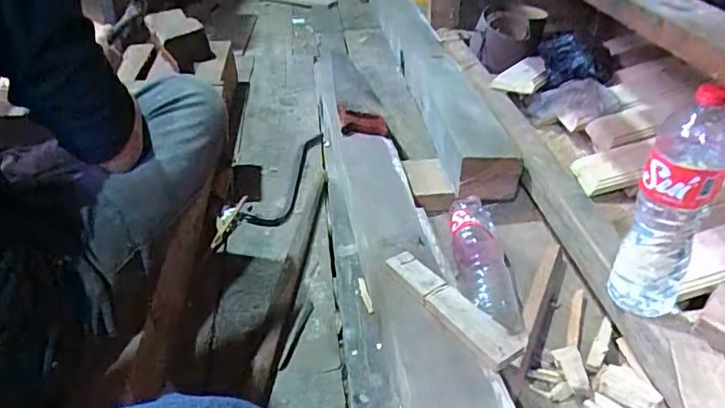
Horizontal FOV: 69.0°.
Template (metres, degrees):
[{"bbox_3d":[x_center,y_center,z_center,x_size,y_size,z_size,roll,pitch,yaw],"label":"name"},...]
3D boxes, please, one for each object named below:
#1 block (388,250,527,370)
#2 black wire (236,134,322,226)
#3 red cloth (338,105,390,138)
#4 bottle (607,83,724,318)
[{"bbox_3d":[0.121,0.134,0.721,0.053,0.022,0.218,-25,45,-28],"label":"block"},{"bbox_3d":[-0.141,-0.065,1.165,0.085,0.013,0.363,13,41,16],"label":"black wire"},{"bbox_3d":[0.002,-0.175,1.164,0.120,0.057,0.033,13,39,-6],"label":"red cloth"},{"bbox_3d":[0.390,0.006,0.659,0.095,0.290,0.084,30,48,32],"label":"bottle"}]

